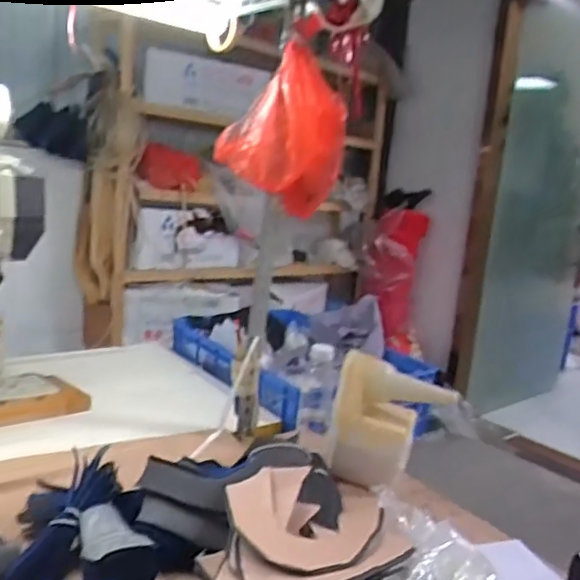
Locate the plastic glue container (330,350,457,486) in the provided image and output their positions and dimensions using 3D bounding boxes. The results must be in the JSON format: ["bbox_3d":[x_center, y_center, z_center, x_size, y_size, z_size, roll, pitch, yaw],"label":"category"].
[{"bbox_3d":[0.165,0.219,0.986,0.183,0.182,0.080,8,11,5],"label":"plastic glue container"}]

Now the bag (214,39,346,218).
[{"bbox_3d":[-0.018,-0.255,0.980,0.211,0.240,0.110,8,13,4],"label":"bag"}]

